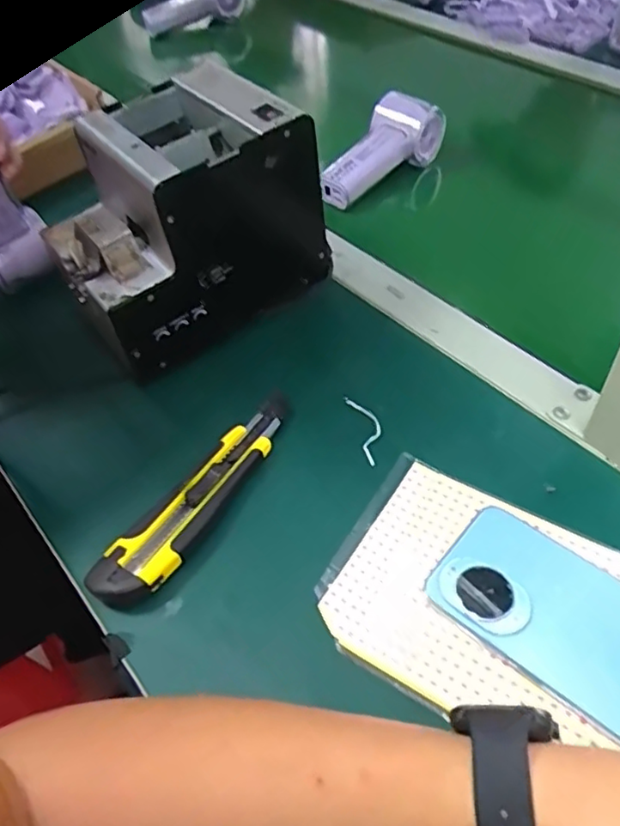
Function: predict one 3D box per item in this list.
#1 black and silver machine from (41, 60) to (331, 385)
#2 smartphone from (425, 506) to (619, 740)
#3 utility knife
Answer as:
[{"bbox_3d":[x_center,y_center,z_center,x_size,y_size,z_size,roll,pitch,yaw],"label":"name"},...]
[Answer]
[{"bbox_3d":[-0.099,-0.147,0.489,0.183,0.147,0.140,-34,55,-21],"label":"black and silver machine"},{"bbox_3d":[0.145,0.113,0.335,0.155,0.014,0.076,32,60,28],"label":"smartphone"},{"bbox_3d":[-0.065,0.051,0.408,0.034,0.017,0.175,27,58,25],"label":"utility knife"}]

